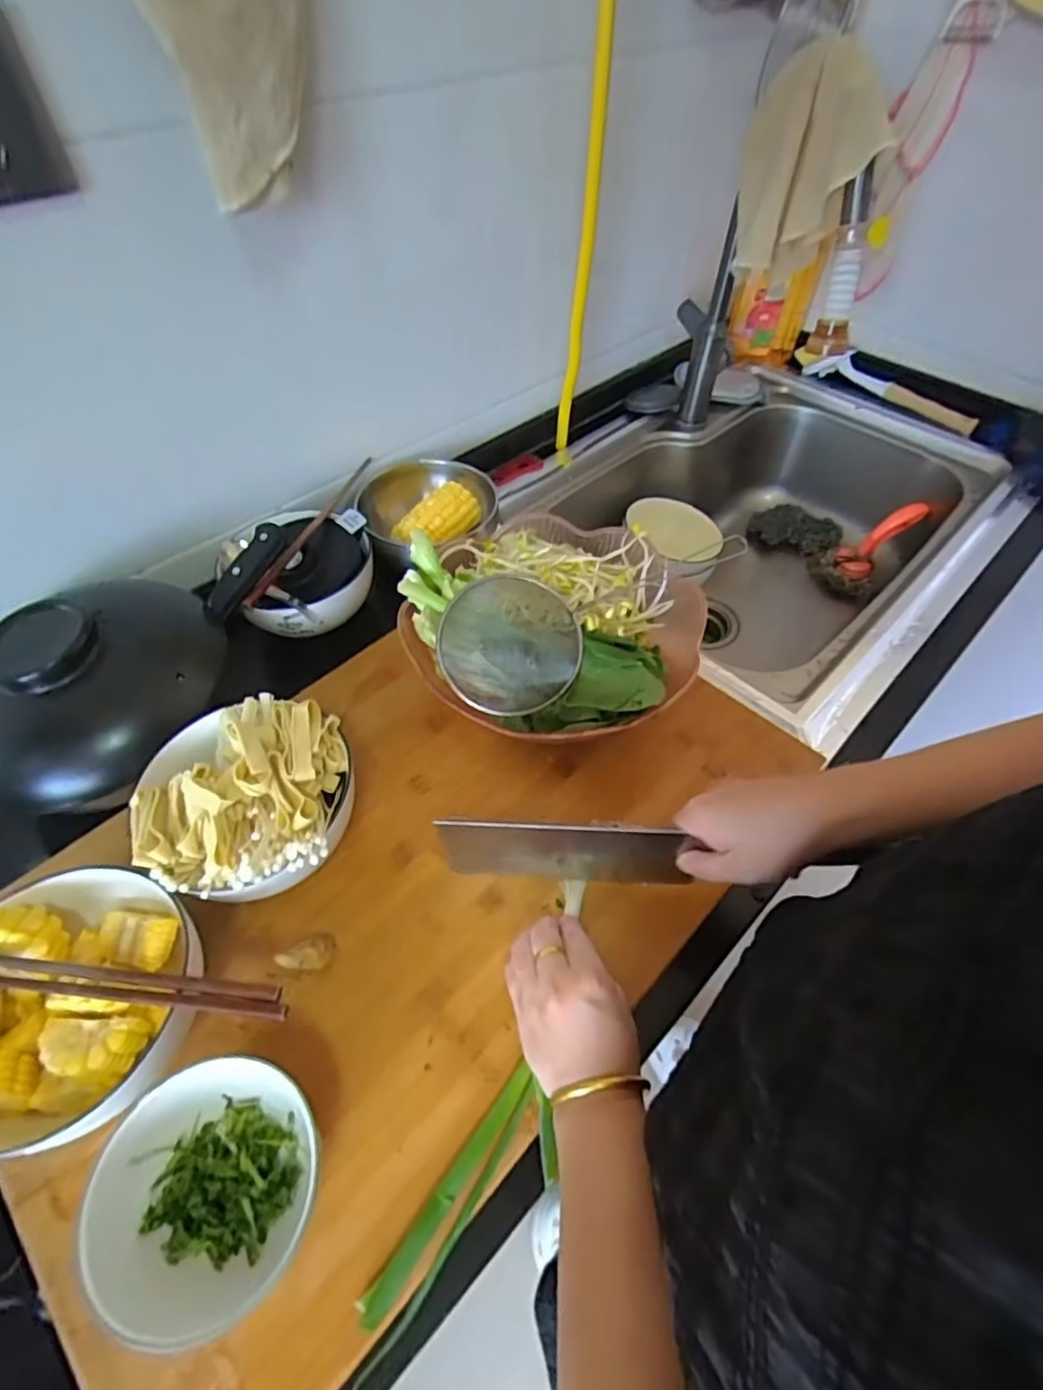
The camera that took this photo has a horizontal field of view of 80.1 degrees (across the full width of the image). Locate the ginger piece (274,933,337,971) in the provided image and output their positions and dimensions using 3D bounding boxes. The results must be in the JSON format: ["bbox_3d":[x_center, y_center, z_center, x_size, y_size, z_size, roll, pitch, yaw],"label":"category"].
[{"bbox_3d":[-0.149,0.177,0.429,0.036,0.020,0.023,-1,53,-2],"label":"ginger piece"}]

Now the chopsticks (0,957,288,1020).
[{"bbox_3d":[-0.254,0.160,0.349,0.248,0.010,0.016,5,53,3],"label":"chopsticks"}]

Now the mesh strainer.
[{"bbox_3d":[-0.009,-0.040,0.503,0.111,0.028,0.109,9,82,-2],"label":"mesh strainer"}]

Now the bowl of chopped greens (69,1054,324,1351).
[{"bbox_3d":[-0.167,0.263,0.337,0.101,0.064,0.109,0,53,0],"label":"bowl of chopped greens"}]

